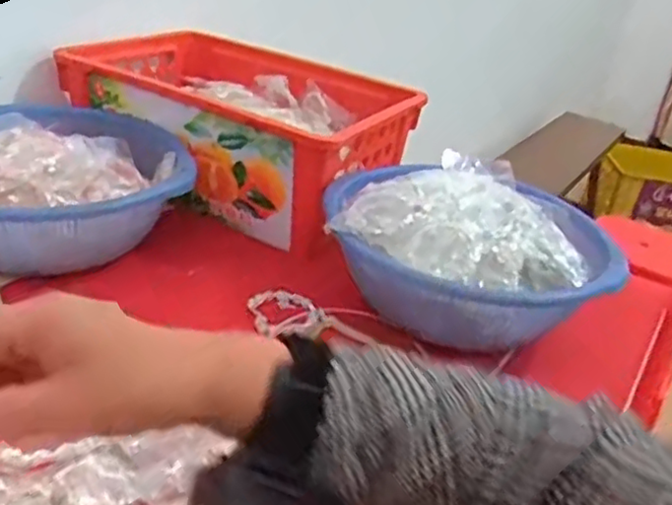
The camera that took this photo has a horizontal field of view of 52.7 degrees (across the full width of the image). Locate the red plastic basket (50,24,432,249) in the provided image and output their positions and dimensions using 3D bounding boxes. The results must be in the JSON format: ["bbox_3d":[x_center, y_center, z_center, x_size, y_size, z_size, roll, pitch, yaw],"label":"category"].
[{"bbox_3d":[-0.116,-0.150,0.814,0.363,0.139,0.230,19,30,21],"label":"red plastic basket"}]

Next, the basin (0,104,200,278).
[{"bbox_3d":[-0.285,-0.065,0.674,0.269,0.113,0.235,-8,32,-27],"label":"basin"}]

